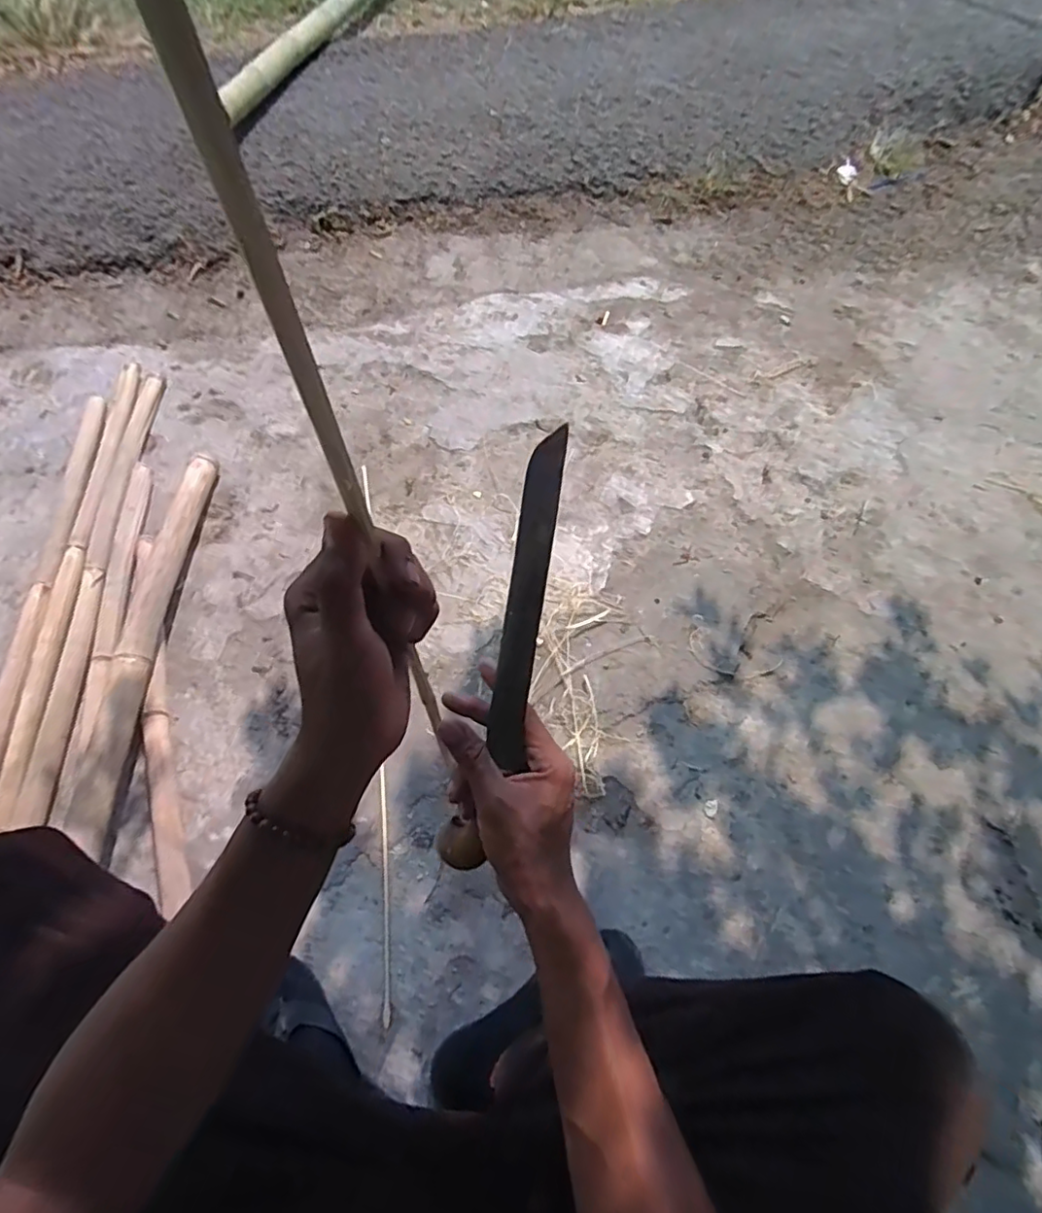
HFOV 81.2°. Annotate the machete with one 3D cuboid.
[{"bbox_3d":[-0.008,0.037,0.431,0.043,0.020,0.313,13,97,6],"label":"machete"}]

